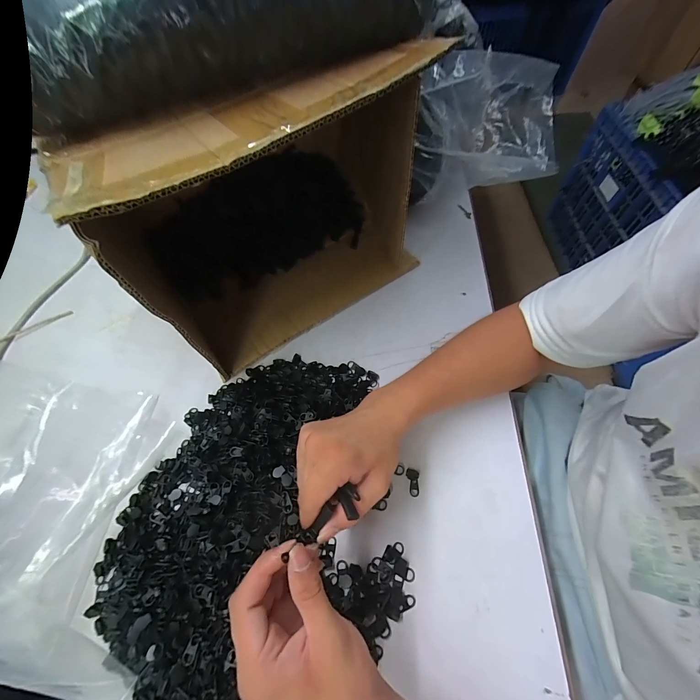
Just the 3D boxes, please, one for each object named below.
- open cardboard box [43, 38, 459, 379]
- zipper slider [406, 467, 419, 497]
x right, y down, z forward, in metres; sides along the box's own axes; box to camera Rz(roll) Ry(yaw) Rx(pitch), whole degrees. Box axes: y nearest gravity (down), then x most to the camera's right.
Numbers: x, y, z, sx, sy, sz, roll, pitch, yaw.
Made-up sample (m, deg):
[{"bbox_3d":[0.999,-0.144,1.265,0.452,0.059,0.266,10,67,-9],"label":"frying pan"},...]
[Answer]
[{"bbox_3d":[-0.089,-0.170,0.366,0.336,0.249,0.207,-30,62,-13],"label":"open cardboard box"},{"bbox_3d":[0.066,0.140,0.316,0.013,0.004,0.027,3,60,6],"label":"zipper slider"}]

